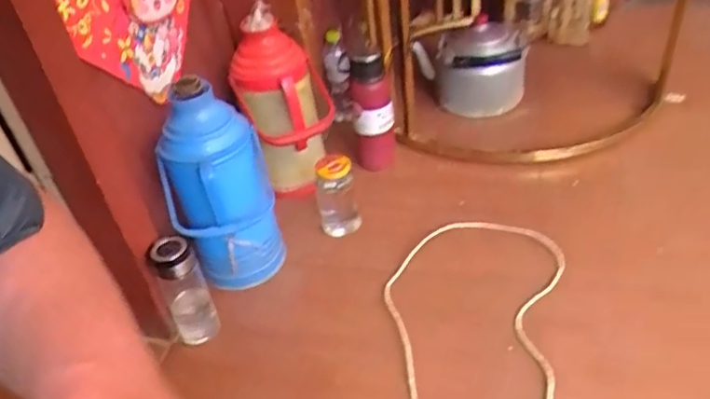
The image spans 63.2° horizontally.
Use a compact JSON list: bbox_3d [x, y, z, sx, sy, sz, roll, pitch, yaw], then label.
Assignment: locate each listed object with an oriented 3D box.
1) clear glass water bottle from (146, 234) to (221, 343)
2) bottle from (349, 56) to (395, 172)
[{"bbox_3d":[-0.272,0.150,0.942,0.060,0.185,0.073,-13,38,-7],"label":"clear glass water bottle"},{"bbox_3d":[0.039,-0.175,1.242,0.086,0.289,0.087,-6,37,3],"label":"bottle"}]

